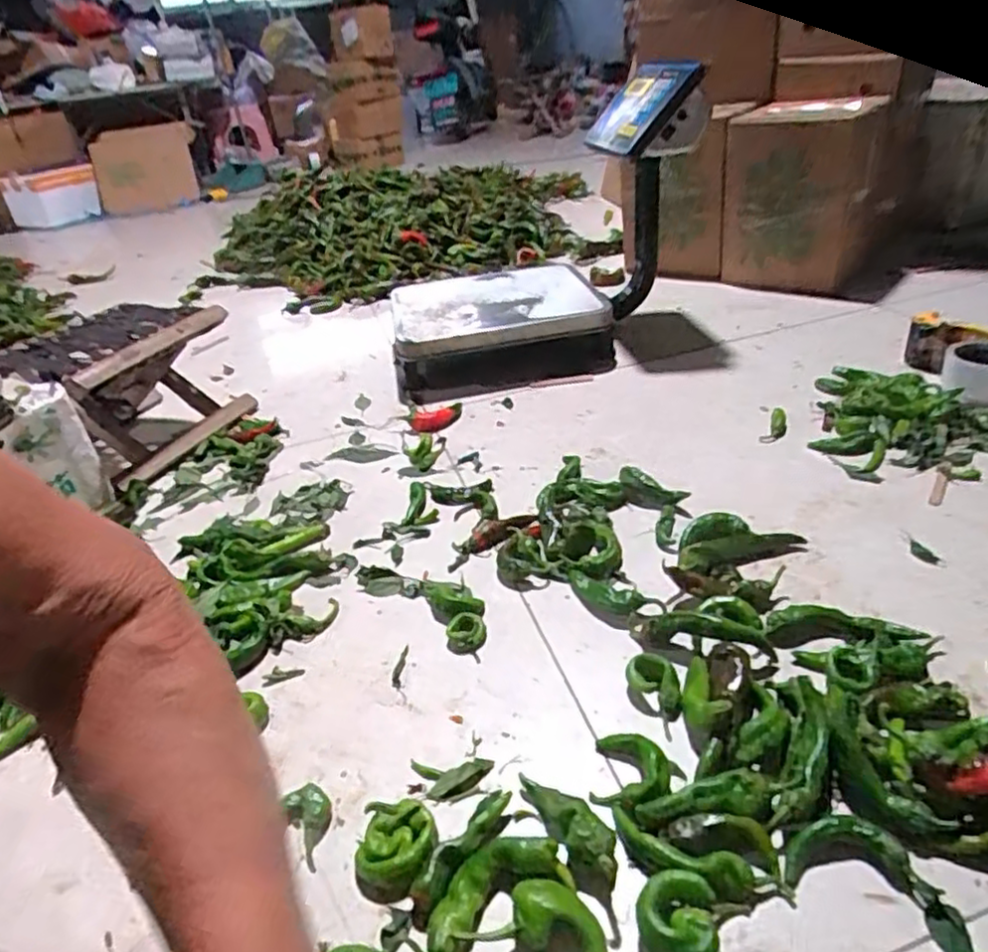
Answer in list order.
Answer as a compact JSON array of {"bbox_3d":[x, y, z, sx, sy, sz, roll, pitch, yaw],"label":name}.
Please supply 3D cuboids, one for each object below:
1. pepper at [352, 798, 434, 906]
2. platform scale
[{"bbox_3d":[-0.065,0.244,0.459,0.052,0.021,0.065,-5,34,4],"label":"pepper"},{"bbox_3d":[0.060,-0.374,1.091,0.484,0.388,0.425,-10,34,-4],"label":"platform scale"}]

